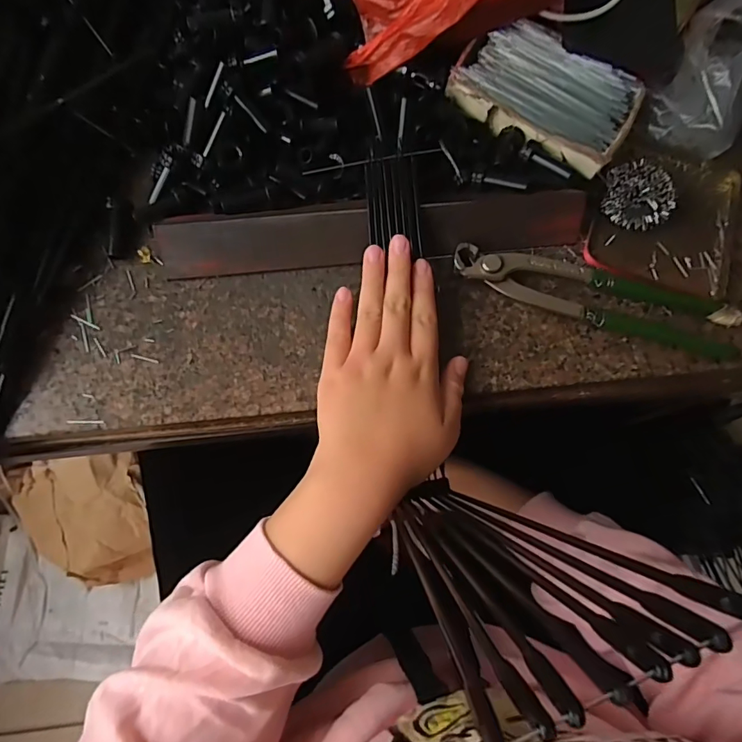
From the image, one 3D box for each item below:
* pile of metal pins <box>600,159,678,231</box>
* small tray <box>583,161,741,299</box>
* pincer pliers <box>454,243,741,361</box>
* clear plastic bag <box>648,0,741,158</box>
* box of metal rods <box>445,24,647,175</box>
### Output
[{"bbox_3d":[0.192,-0.125,0.338,0.050,0.017,0.048,1,73,-2],"label":"pile of metal pins"},{"bbox_3d":[0.218,-0.114,0.345,0.104,0.008,0.113,18,73,3],"label":"small tray"},{"bbox_3d":[0.156,-0.055,0.319,0.202,0.020,0.044,16,73,3],"label":"pincer pliers"},{"bbox_3d":[0.261,-0.219,0.346,0.078,0.048,0.118,32,75,7],"label":"clear plastic bag"},{"bbox_3d":[0.127,-0.198,0.338,0.120,0.024,0.084,30,74,7],"label":"box of metal rods"}]

